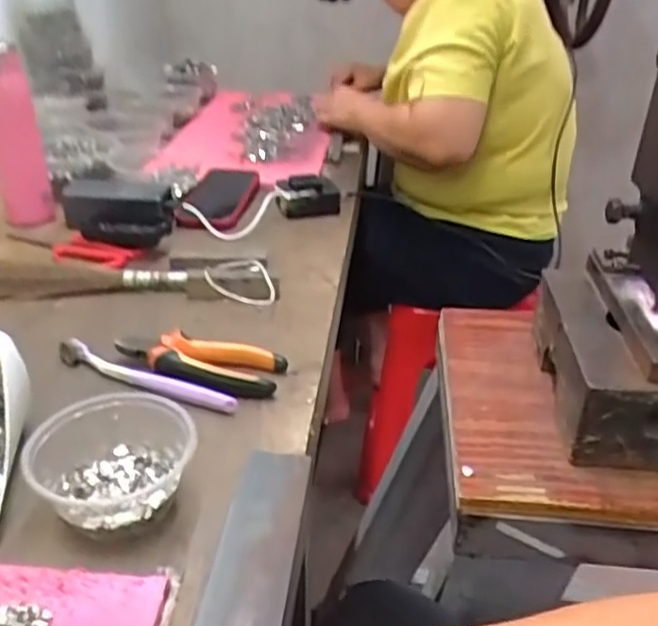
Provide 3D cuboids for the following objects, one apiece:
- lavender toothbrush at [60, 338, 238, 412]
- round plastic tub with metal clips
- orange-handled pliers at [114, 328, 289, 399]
[{"bbox_3d":[-0.162,0.054,0.592,0.182,0.021,0.018,18,32,21],"label":"lavender toothbrush"},{"bbox_3d":[-0.148,0.101,0.470,0.103,0.054,0.098,1,30,0],"label":"round plastic tub with metal clips"},{"bbox_3d":[-0.117,0.045,0.601,0.149,0.025,0.060,9,30,13],"label":"orange-handled pliers"}]

